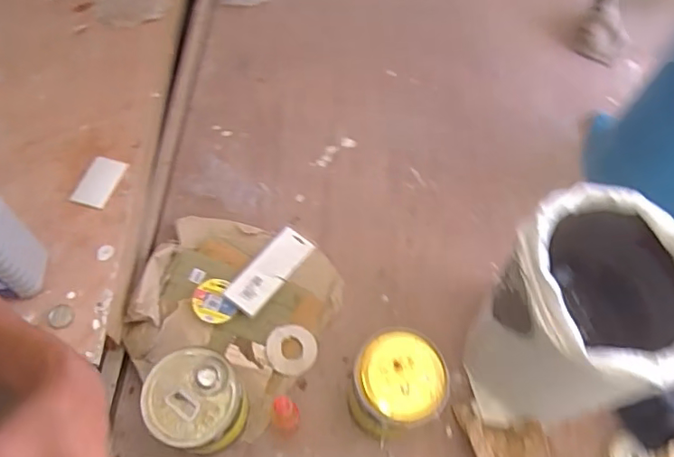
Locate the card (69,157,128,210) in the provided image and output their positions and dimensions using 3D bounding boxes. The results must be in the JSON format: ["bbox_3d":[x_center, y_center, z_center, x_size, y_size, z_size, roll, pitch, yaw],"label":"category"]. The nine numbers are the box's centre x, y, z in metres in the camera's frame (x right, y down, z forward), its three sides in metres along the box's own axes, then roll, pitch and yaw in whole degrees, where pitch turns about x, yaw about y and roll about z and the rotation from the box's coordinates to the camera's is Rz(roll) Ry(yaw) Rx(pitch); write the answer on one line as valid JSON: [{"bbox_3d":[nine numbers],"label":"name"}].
[{"bbox_3d":[-0.466,-0.090,1.051,0.065,0.013,0.110,23,68,-5],"label":"card"}]

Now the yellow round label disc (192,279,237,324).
[{"bbox_3d":[-0.262,0.154,1.130,0.082,0.010,0.093,-14,77,-12],"label":"yellow round label disc"}]

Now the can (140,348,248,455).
[{"bbox_3d":[-0.242,0.310,0.948,0.156,0.157,0.154,1,61,-3],"label":"can"}]

